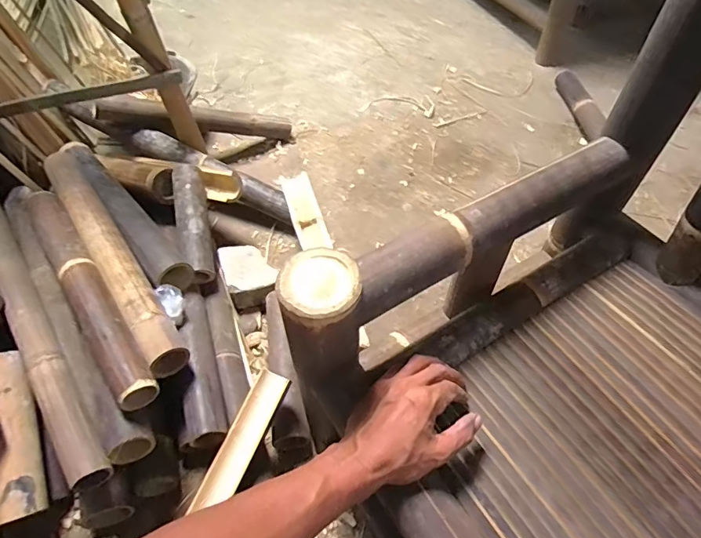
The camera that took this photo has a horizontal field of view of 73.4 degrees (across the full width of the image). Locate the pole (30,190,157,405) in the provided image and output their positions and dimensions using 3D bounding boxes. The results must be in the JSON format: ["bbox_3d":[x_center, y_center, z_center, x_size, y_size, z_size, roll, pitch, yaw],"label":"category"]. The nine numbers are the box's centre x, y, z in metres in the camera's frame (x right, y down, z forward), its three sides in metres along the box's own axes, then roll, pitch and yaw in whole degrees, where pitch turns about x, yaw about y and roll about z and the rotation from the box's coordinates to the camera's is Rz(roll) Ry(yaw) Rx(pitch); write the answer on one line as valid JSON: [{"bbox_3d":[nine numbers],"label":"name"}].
[{"bbox_3d":[-0.447,0.022,0.784,0.060,0.059,0.514,-31,58,-21],"label":"pole"}]

